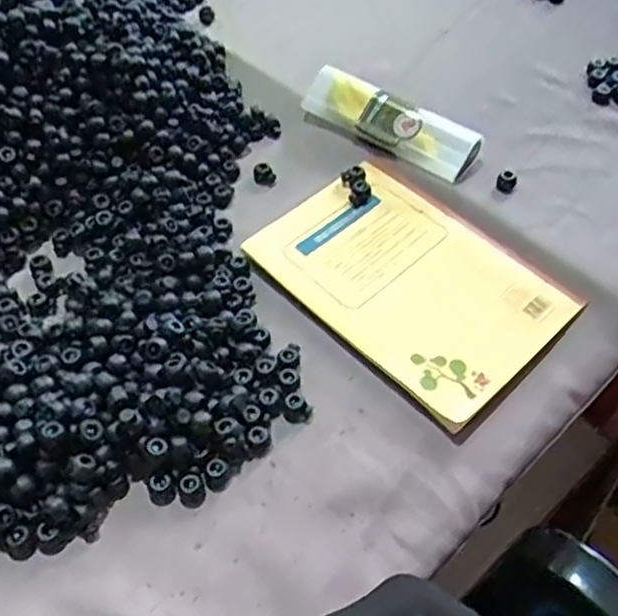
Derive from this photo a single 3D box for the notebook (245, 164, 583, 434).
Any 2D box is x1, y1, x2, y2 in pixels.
[{"bbox_3d":[0.071,-0.021,0.497,0.136,0.012,0.198,-38,61,-24],"label":"notebook"}]

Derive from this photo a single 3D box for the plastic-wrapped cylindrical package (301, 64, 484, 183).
[{"bbox_3d":[0.063,-0.150,0.566,0.152,0.029,0.037,32,60,22],"label":"plastic-wrapped cylindrical package"}]

